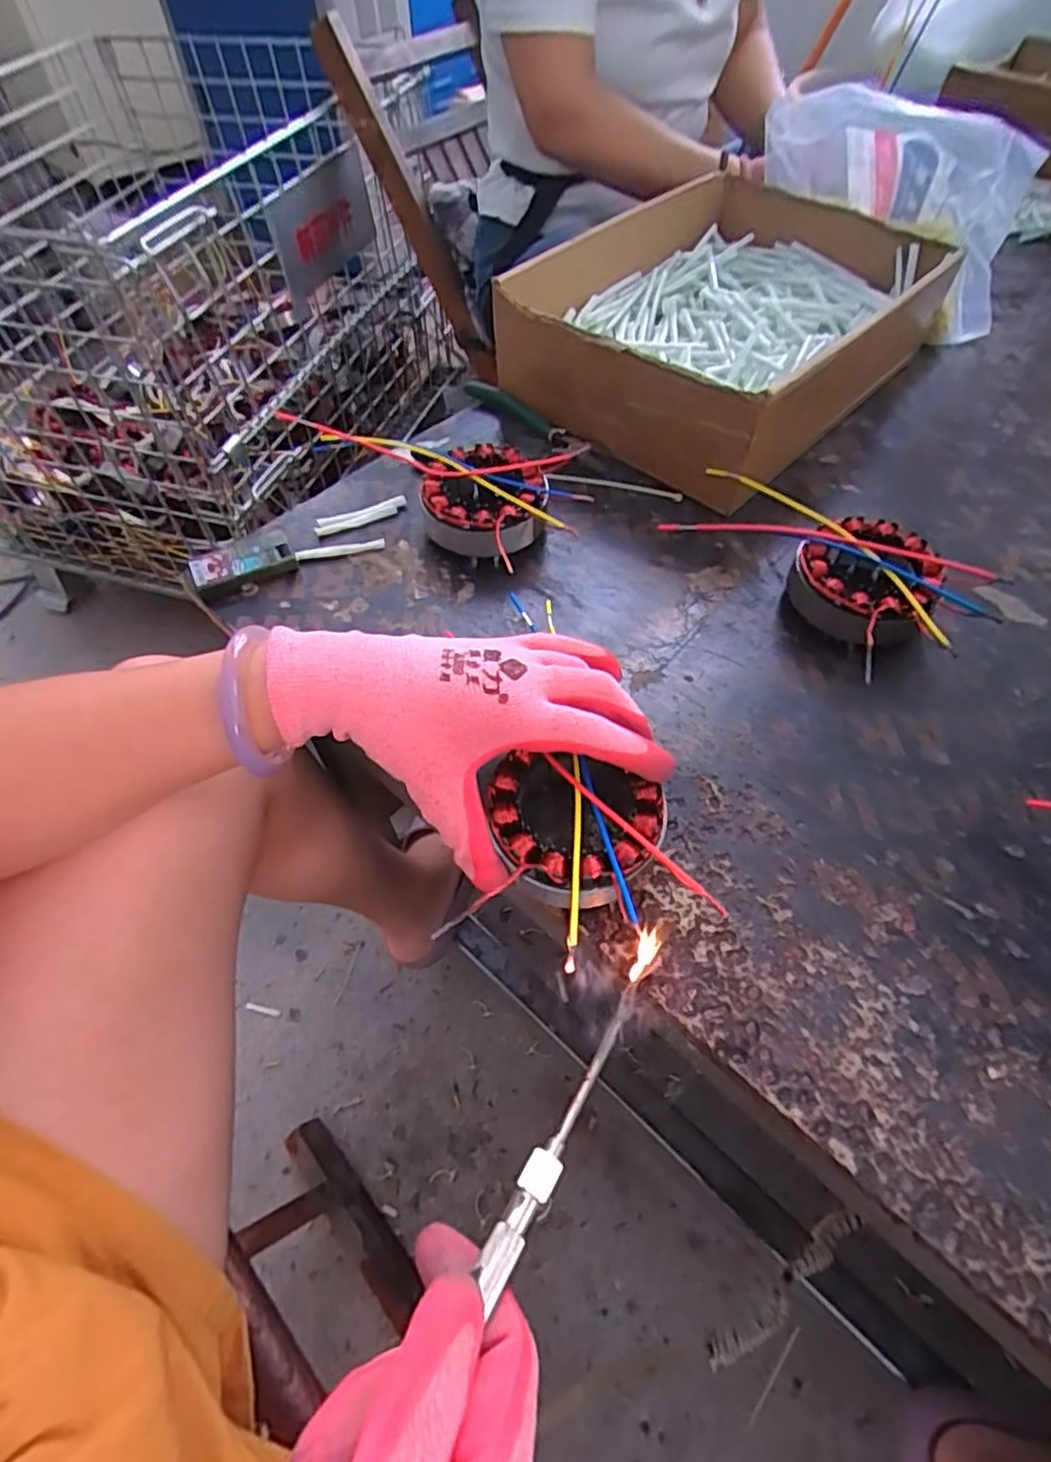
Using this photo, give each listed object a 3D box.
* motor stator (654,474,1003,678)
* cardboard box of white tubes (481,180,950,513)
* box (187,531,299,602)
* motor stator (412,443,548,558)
[{"bbox_3d":[0.194,-0.113,0.440,0.117,0.041,0.189,-31,61,-19],"label":"motor stator"},{"bbox_3d":[0.173,-0.349,0.569,0.250,0.094,0.350,38,64,23],"label":"cardboard box of white tubes"},{"bbox_3d":[-0.193,-0.113,0.457,0.067,0.018,0.031,-19,58,-12],"label":"box"},{"bbox_3d":[-0.030,-0.158,0.470,0.086,0.043,0.097,-5,56,-3],"label":"motor stator"}]

